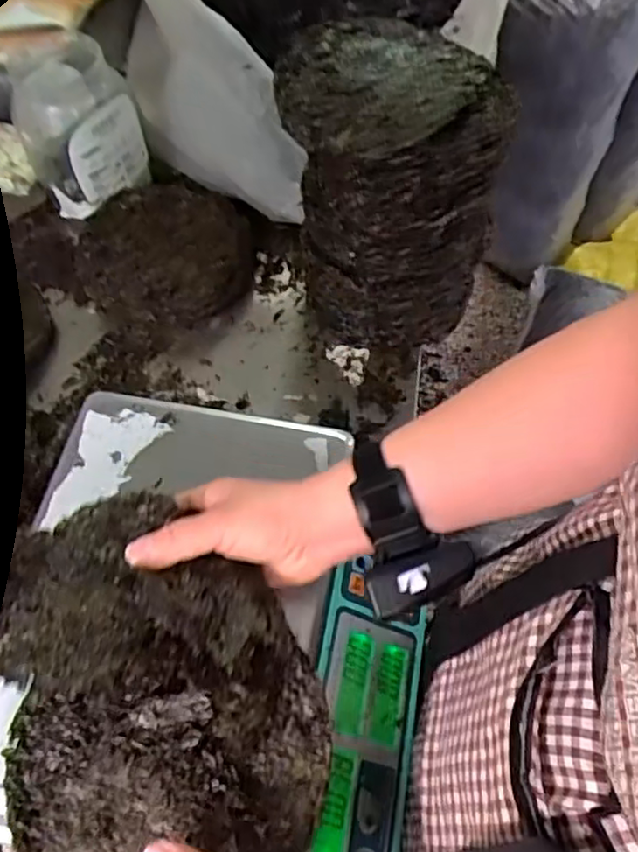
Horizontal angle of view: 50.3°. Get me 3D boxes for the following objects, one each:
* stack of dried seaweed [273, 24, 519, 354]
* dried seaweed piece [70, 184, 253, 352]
[{"bbox_3d":[0.074,-0.258,0.754,0.202,0.290,0.202,-8,60,-5],"label":"stack of dried seaweed"},{"bbox_3d":[-0.197,-0.226,0.884,0.226,0.061,0.240,-24,62,-14],"label":"dried seaweed piece"}]

